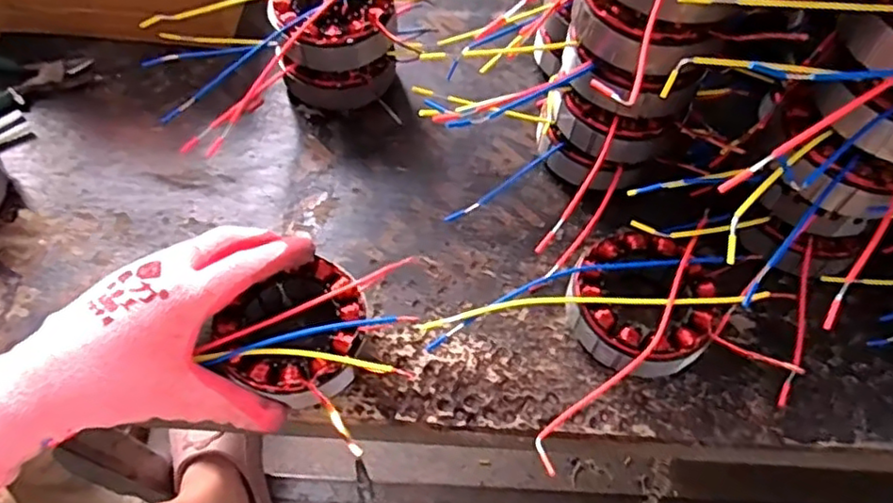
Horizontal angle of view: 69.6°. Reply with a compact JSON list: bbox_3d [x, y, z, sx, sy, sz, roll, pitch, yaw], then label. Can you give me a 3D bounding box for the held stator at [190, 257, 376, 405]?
[{"bbox_3d":[-0.084,0.044,0.368,0.074,0.033,0.083,25,63,12],"label":"held stator"}]

